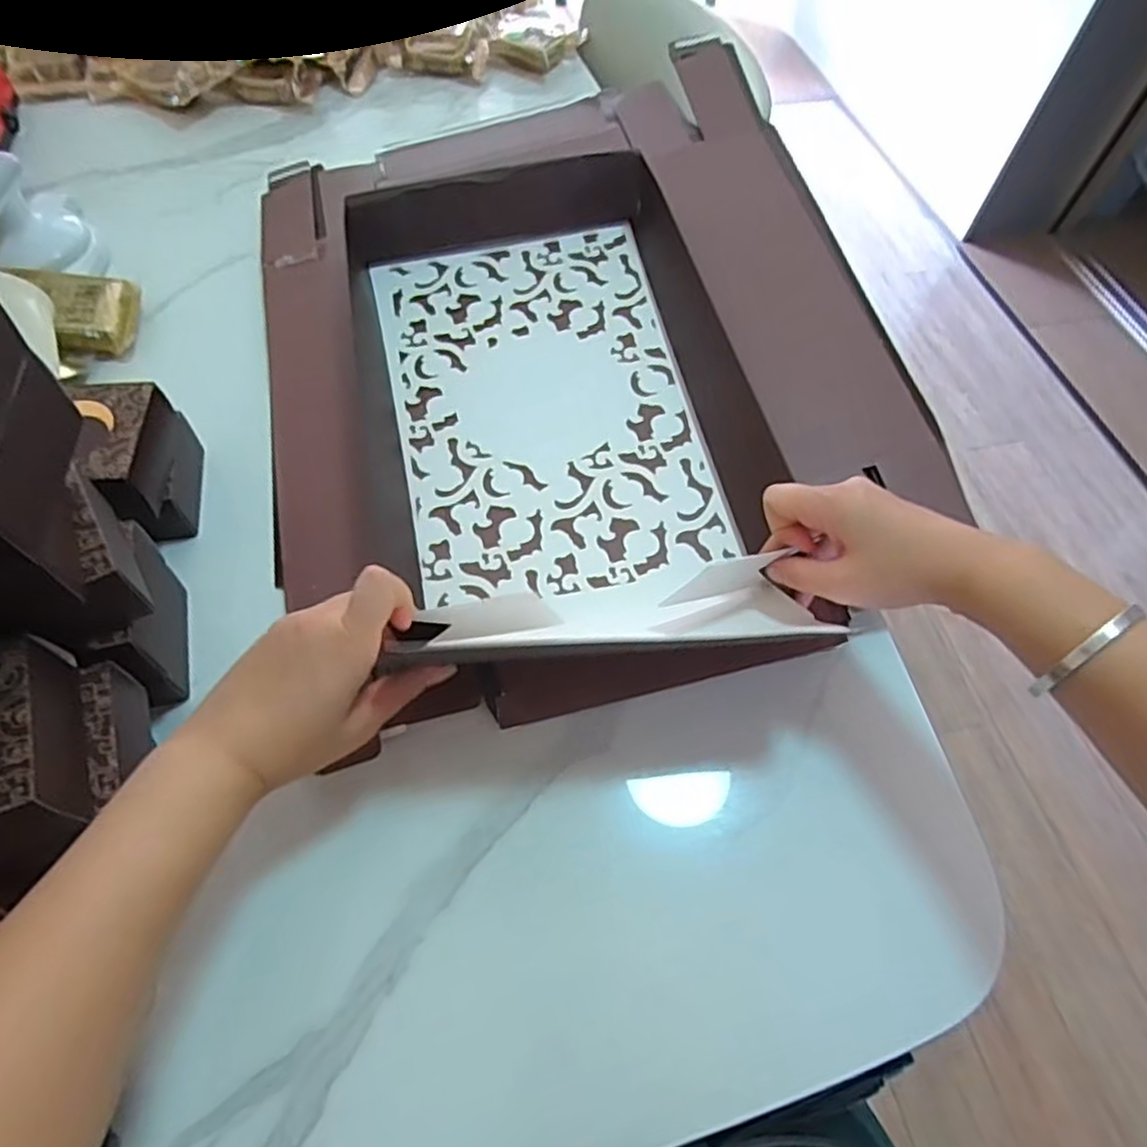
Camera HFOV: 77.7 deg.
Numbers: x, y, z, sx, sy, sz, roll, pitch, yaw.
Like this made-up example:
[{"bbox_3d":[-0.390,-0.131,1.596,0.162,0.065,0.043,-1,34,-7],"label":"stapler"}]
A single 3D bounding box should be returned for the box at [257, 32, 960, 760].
[{"bbox_3d":[0.000,-0.203,0.591,0.498,0.098,0.608,-11,60,-9],"label":"box"}]

